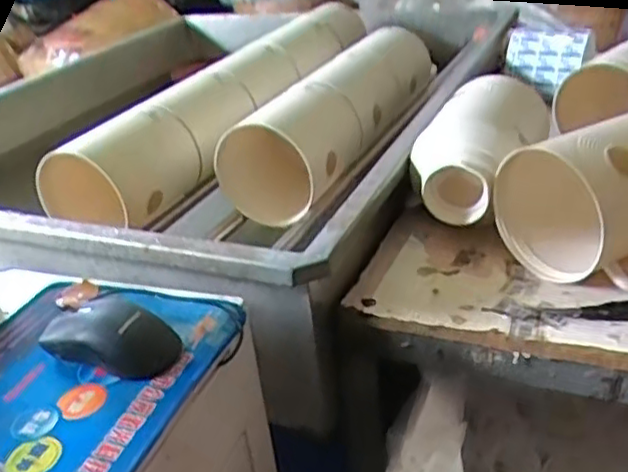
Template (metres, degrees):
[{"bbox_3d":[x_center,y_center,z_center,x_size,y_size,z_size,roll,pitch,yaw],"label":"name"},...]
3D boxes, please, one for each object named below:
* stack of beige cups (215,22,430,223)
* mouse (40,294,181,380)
[{"bbox_3d":[0.038,-0.183,0.967,0.136,0.150,0.423,12,35,29],"label":"stack of beige cups"},{"bbox_3d":[-0.160,0.074,0.521,0.108,0.034,0.053,8,33,24],"label":"mouse"}]

